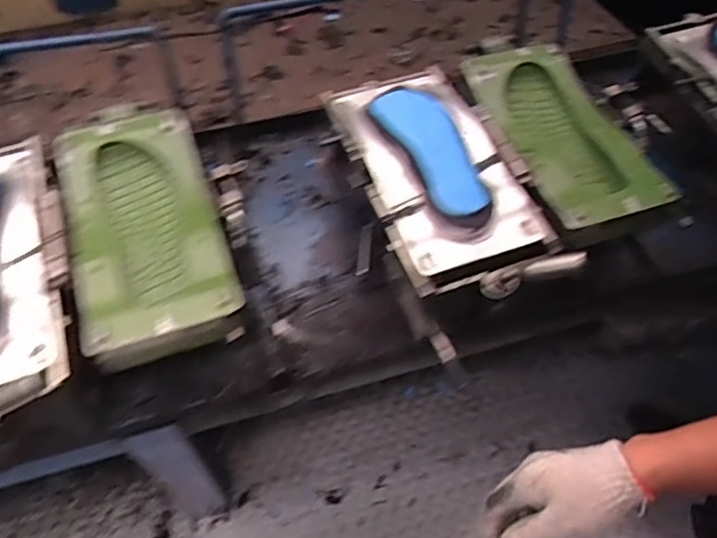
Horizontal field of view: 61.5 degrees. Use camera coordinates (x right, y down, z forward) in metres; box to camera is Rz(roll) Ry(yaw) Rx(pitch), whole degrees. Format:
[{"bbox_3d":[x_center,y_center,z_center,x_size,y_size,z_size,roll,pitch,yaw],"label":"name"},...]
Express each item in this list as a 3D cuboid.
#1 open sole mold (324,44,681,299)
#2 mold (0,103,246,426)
[{"bbox_3d":[0.209,-0.162,0.835,0.405,0.084,0.425,-19,54,-11],"label":"open sole mold"},{"bbox_3d":[-0.361,-0.032,0.736,0.418,0.085,0.414,-18,54,-11],"label":"mold"}]

